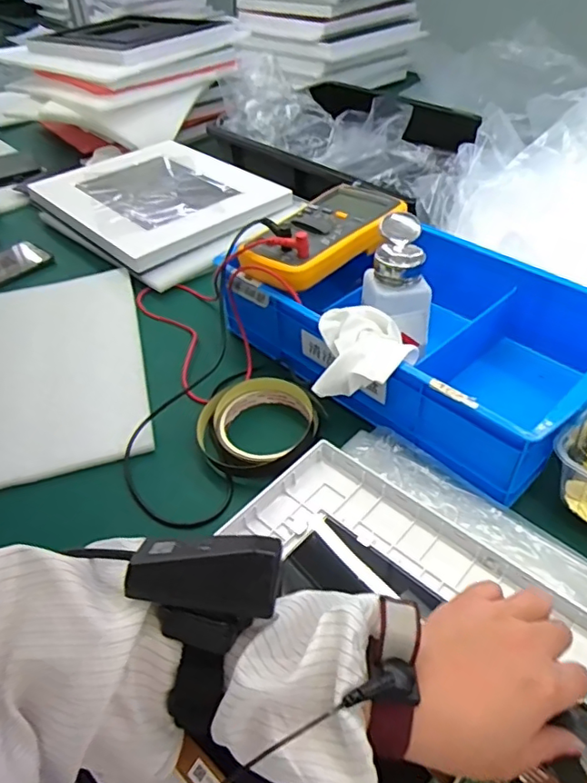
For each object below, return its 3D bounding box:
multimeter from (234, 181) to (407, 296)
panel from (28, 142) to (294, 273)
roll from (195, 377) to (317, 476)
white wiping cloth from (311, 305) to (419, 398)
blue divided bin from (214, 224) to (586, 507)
[{"bbox_3d":[0.032,-0.160,0.542,0.097,0.037,0.183,26,50,27],"label":"multimeter"},{"bbox_3d":[-0.190,-0.278,0.775,0.312,0.019,0.258,31,53,31],"label":"panel"},{"bbox_3d":[-0.032,0.027,0.486,0.101,0.030,0.099,-1,43,1],"label":"roll"},{"bbox_3d":[0.058,-0.030,0.444,0.076,0.046,0.057,6,44,9],"label":"white wiping cloth"},{"bbox_3d":[0.107,-0.066,0.514,0.340,0.078,0.208,30,52,30],"label":"blue divided bin"}]

